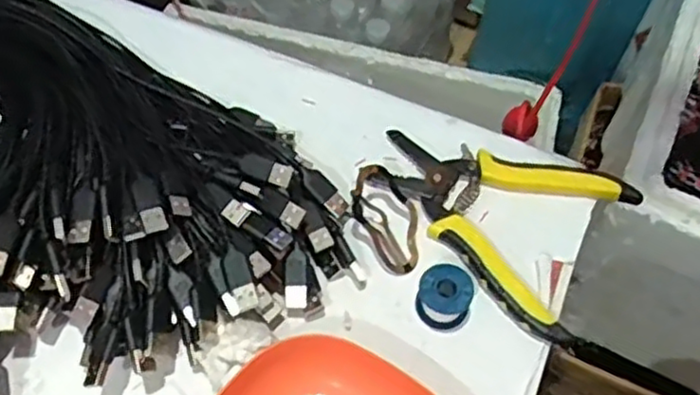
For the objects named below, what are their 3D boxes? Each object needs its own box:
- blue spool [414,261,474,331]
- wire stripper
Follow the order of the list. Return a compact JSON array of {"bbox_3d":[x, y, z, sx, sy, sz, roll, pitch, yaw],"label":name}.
[{"bbox_3d":[0.055,0.055,0.411,0.030,0.025,0.033,2,60,-3],"label":"blue spool"},{"bbox_3d":[0.091,0.002,0.446,0.152,0.017,0.114,34,63,15],"label":"wire stripper"}]

